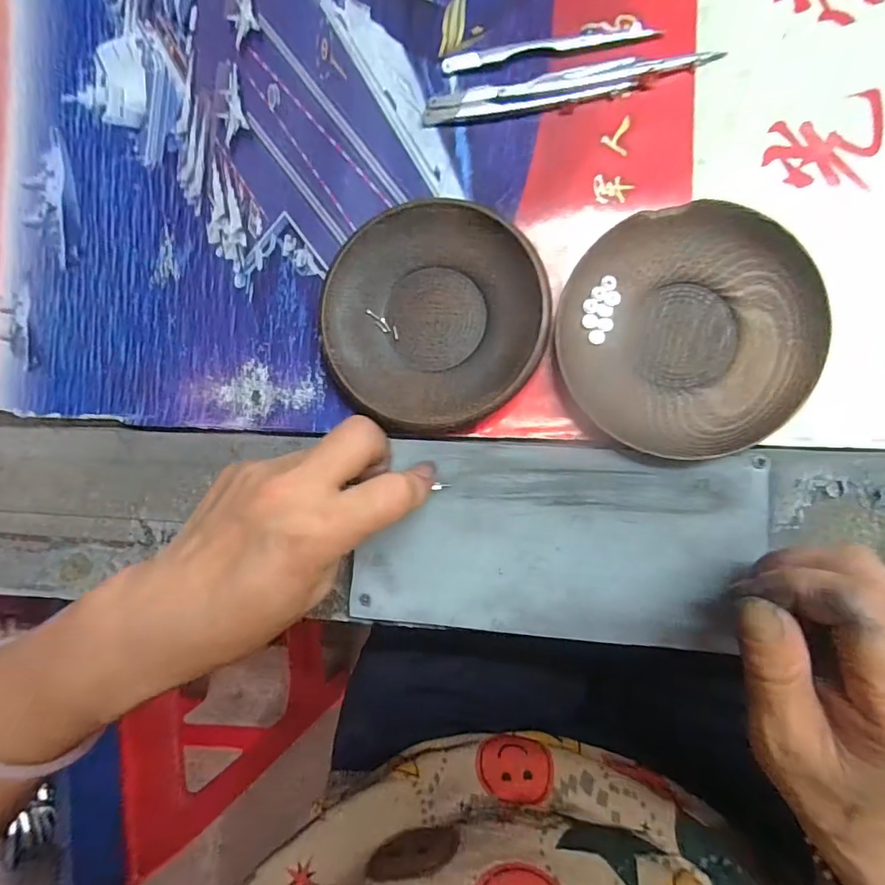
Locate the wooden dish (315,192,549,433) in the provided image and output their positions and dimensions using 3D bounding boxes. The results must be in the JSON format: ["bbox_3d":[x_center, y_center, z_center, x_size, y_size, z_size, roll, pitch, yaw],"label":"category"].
[{"bbox_3d":[-0.004,-0.062,0.250,0.110,0.018,0.113,0,89,9],"label":"wooden dish"}]

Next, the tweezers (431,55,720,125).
[{"bbox_3d":[0.061,-0.180,0.248,0.140,0.006,0.018,-4,89,9],"label":"tweezers"}]

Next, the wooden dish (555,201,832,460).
[{"bbox_3d":[0.114,-0.051,0.233,0.111,0.016,0.112,0,89,9],"label":"wooden dish"}]

